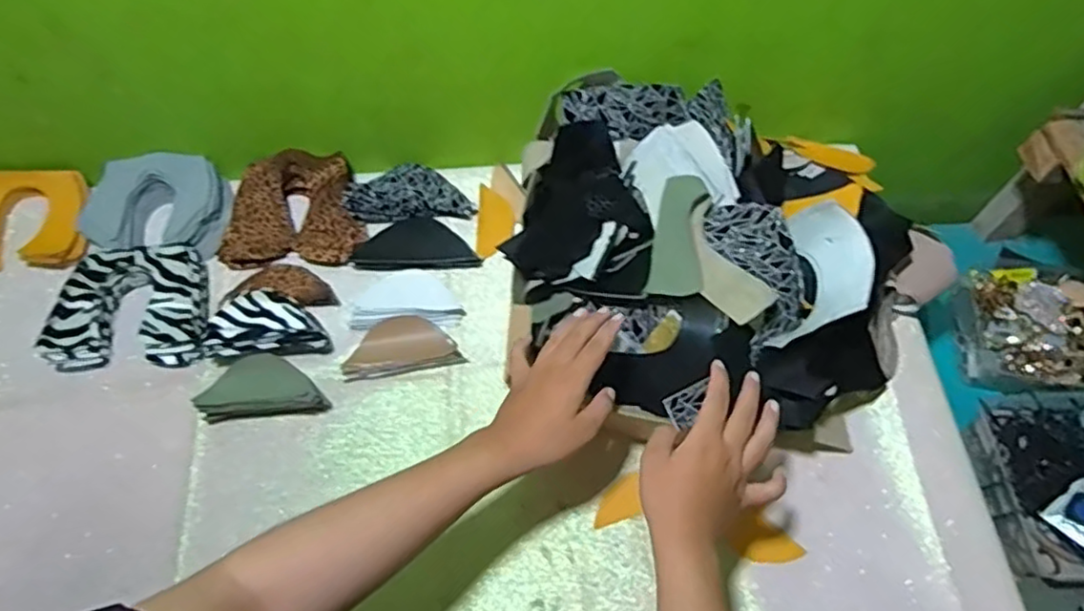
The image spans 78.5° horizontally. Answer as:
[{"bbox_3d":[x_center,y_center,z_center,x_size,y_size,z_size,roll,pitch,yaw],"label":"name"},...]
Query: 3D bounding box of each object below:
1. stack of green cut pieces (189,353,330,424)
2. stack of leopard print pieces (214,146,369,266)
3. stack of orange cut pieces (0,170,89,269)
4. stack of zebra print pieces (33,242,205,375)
[{"bbox_3d":[-0.280,0.086,0.675,0.121,0.049,0.061,3,61,2],"label":"stack of green cut pieces"},{"bbox_3d":[-0.293,-0.118,0.783,0.162,0.046,0.139,0,61,0],"label":"stack of leopard print pieces"},{"bbox_3d":[-0.618,-0.100,0.784,0.162,0.032,0.126,-3,61,-2],"label":"stack of orange cut pieces"},{"bbox_3d":[-0.440,-0.003,0.724,0.162,0.035,0.140,-2,61,-1],"label":"stack of zebra print pieces"}]

